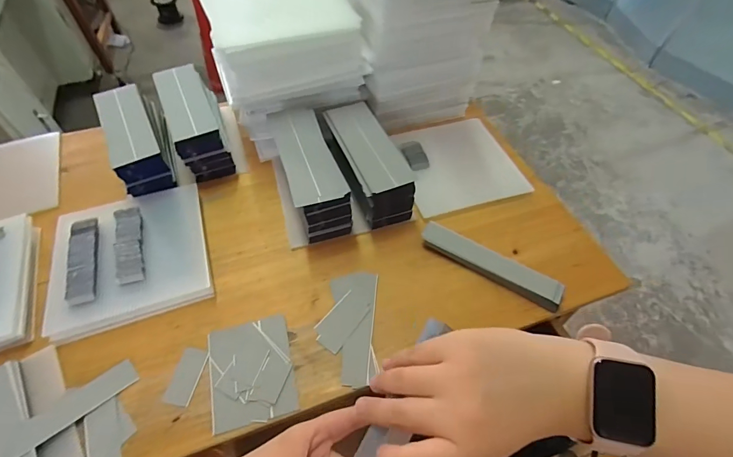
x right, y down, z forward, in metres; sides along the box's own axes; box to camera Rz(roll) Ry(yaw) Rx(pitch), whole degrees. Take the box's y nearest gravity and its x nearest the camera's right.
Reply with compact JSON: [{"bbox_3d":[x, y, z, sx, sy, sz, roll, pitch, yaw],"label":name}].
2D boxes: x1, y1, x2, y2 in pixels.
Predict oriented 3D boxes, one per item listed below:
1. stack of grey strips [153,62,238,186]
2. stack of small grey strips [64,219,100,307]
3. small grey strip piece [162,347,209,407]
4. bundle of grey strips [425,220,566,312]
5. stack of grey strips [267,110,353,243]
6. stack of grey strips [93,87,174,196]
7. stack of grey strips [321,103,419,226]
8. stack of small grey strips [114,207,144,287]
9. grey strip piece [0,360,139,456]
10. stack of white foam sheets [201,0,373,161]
[{"bbox_3d":[-0.233,-0.144,0.522,0.063,0.075,0.154,-20,57,-15],"label":"stack of grey strips"},{"bbox_3d":[-0.303,0.032,0.411,0.028,0.006,0.107,-17,56,-12],"label":"stack of small grey strips"},{"bbox_3d":[-0.172,0.141,0.368,0.027,0.004,0.051,10,55,6],"label":"small grey strip piece"},{"bbox_3d":[0.140,0.039,0.438,0.160,0.017,0.027,29,59,18],"label":"bundle of grey strips"},{"bbox_3d":[-0.070,-0.068,0.468,0.060,0.073,0.161,-16,56,-12],"label":"stack of grey strips"},{"bbox_3d":[-0.301,-0.116,0.503,0.066,0.062,0.151,-23,58,-16],"label":"stack of grey strips"},{"bbox_3d":[-0.005,-0.082,0.482,0.071,0.065,0.159,-18,57,-13],"label":"stack of grey strips"},{"bbox_3d":[-0.262,0.017,0.424,0.027,0.006,0.099,-16,56,-12],"label":"stack of small grey strips"},{"bbox_3d":[-0.262,0.159,0.345,0.101,0.005,0.027,-34,60,-30],"label":"grey strip piece"},{"bbox_3d":[-0.097,-0.225,0.519,0.176,0.146,0.149,-16,56,-12],"label":"stack of white foam sheets"}]

